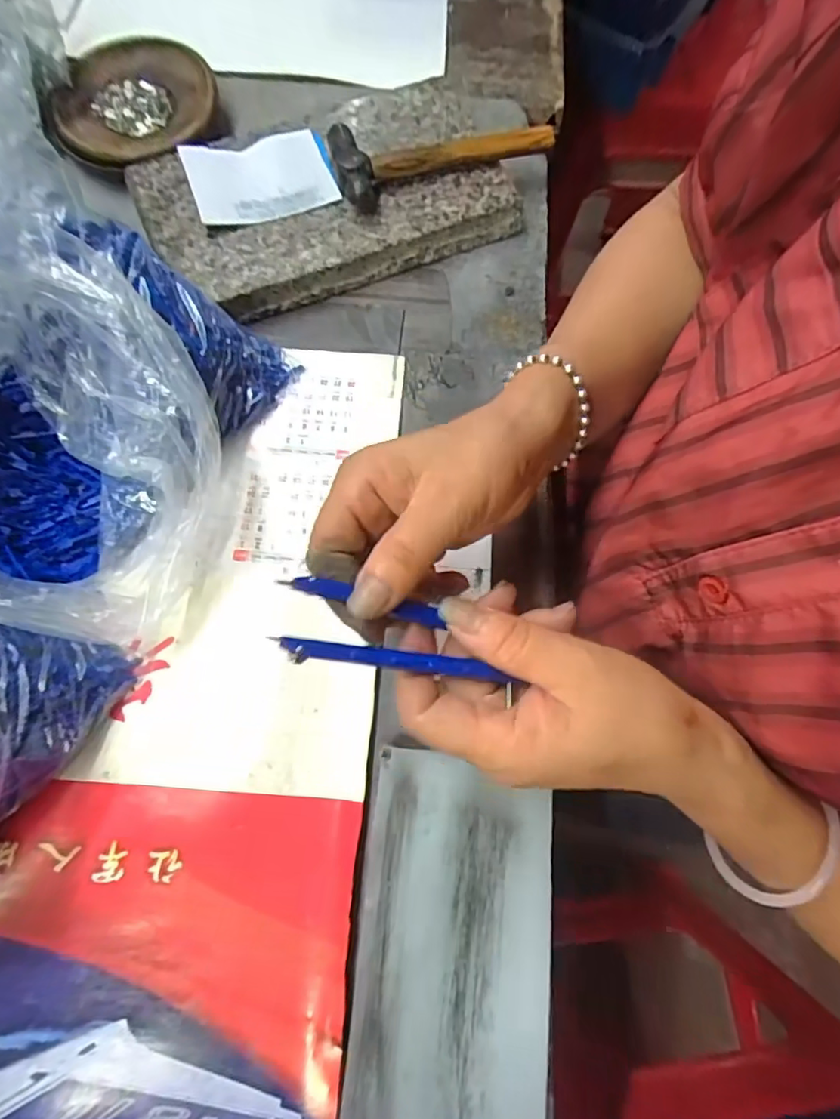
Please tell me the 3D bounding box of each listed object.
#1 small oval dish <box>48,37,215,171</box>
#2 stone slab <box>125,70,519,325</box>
[{"bbox_3d":[-0.206,-0.332,0.407,0.108,0.019,0.112,-13,73,-5],"label":"small oval dish"},{"bbox_3d":[-0.067,-0.257,0.400,0.240,0.029,0.139,-23,74,-8],"label":"stone slab"}]

